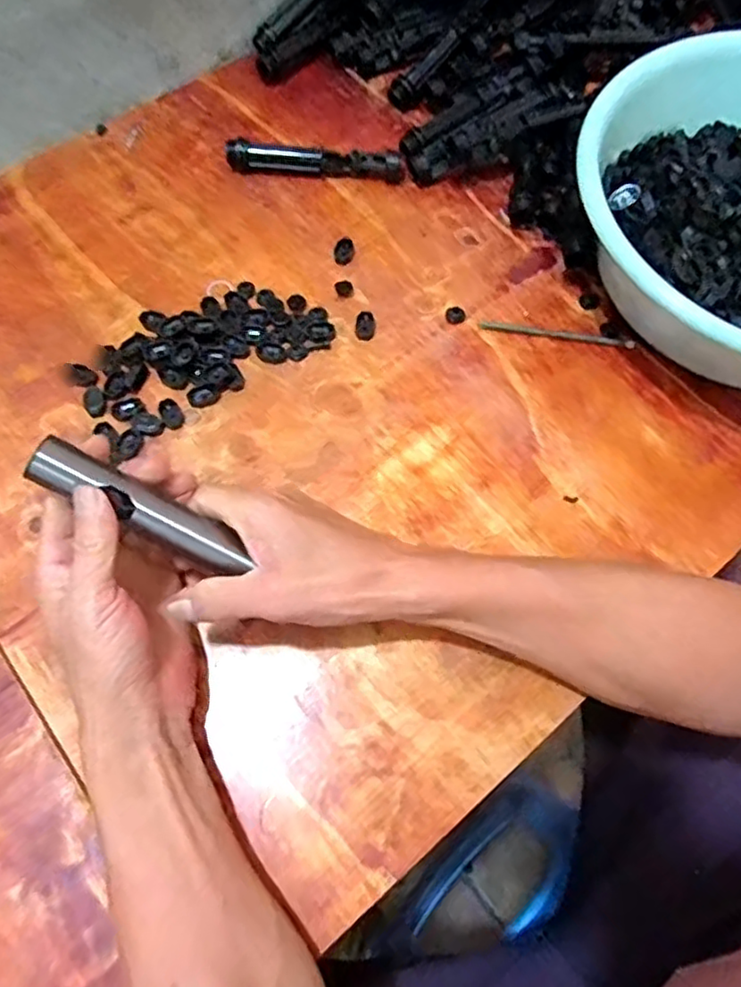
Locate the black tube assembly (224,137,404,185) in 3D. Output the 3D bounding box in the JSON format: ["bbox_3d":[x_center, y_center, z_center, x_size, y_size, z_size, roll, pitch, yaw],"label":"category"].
[{"bbox_3d":[-0.046,-0.283,0.555,0.148,0.023,0.022,4,67,0],"label":"black tube assembly"}]

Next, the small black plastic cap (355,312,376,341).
[{"bbox_3d":[-0.004,-0.128,0.498,0.016,0.007,0.022,2,67,-1],"label":"small black plastic cap"}]

